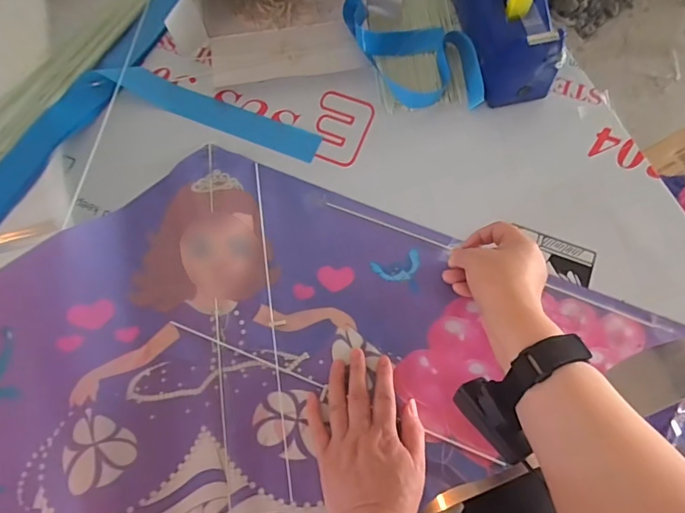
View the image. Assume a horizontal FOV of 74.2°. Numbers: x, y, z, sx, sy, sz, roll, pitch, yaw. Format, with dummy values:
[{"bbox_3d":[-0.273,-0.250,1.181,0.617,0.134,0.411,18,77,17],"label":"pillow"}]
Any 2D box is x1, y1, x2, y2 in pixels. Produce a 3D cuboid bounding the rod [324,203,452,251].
[{"bbox_3d":[0.051,-0.036,0.505,0.147,0.004,0.005,22,75,11],"label":"rod"}]

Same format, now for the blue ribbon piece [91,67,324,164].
[{"bbox_3d":[-0.162,-0.181,0.556,0.283,0.020,0.039,23,75,8],"label":"blue ribbon piece"}]

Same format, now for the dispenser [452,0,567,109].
[{"bbox_3d":[0.186,-0.292,0.511,0.070,0.128,0.202,-11,73,-1],"label":"dispenser"}]

